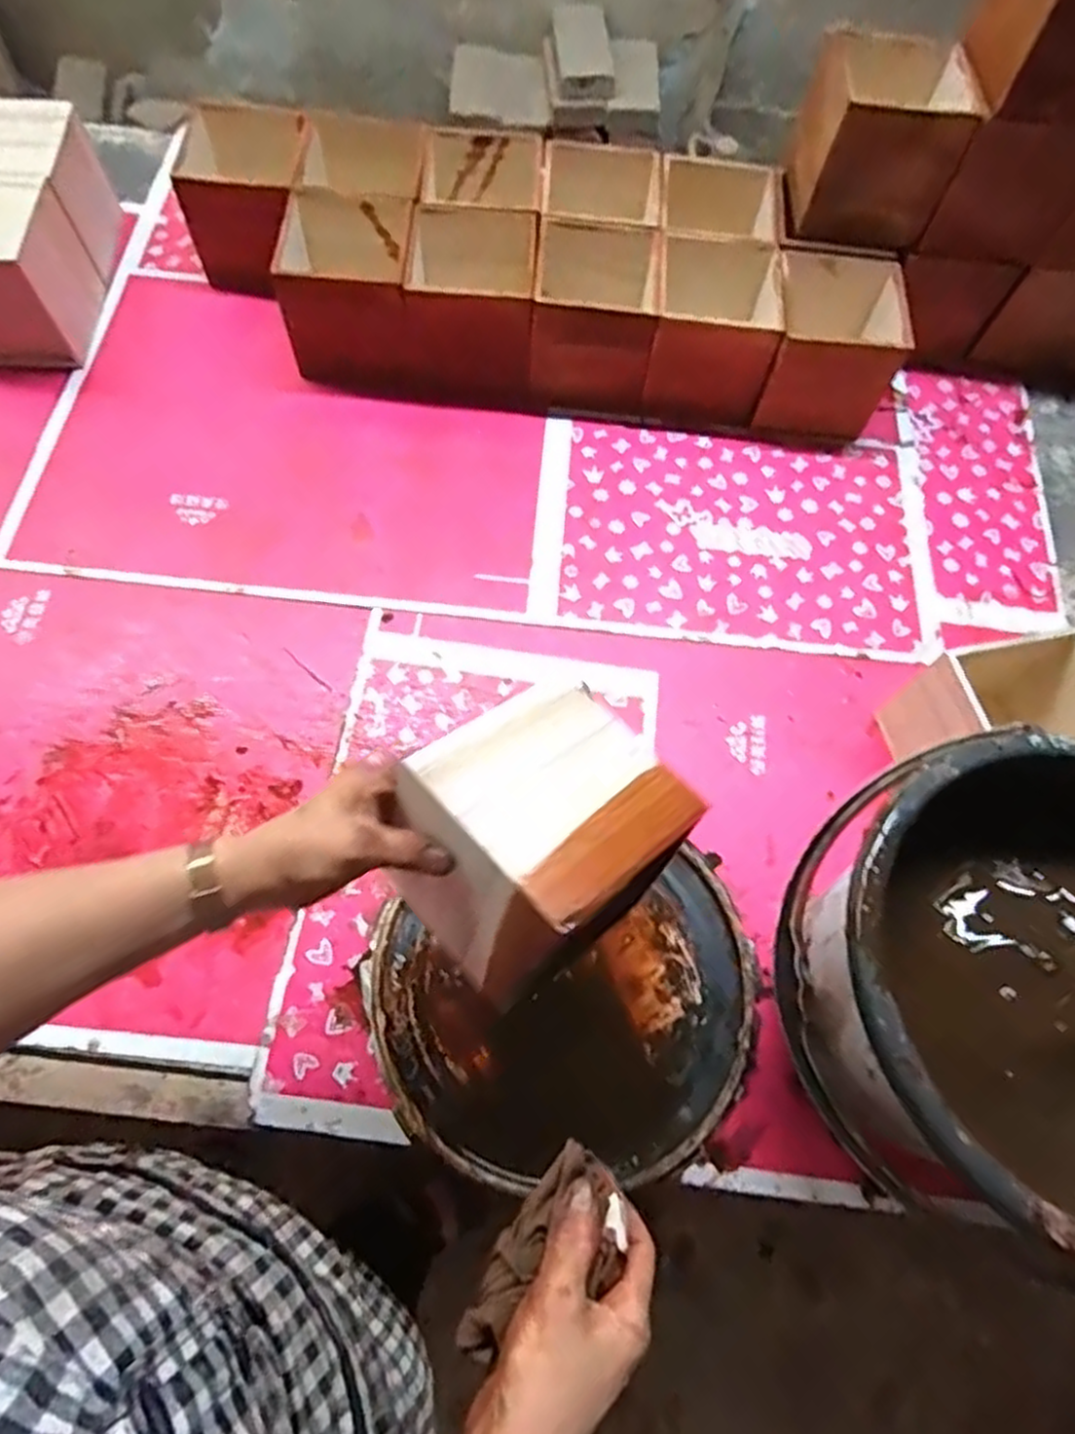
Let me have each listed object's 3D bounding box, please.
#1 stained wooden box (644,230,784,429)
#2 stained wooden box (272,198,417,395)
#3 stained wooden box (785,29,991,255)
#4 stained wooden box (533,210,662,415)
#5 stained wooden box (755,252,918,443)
[{"bbox_3d":[0.189,-0.422,0.820,0.124,0.126,0.134,8,67,0],"label":"stained wooden box"},{"bbox_3d":[-0.196,-0.462,0.793,0.133,0.111,0.160,1,67,-4],"label":"stained wooden box"},{"bbox_3d":[0.341,-0.580,0.750,0.137,0.118,0.146,5,67,-2],"label":"stained wooden box"},{"bbox_3d":[0.061,-0.440,0.822,0.127,0.124,0.148,4,67,-2],"label":"stained wooden box"},{"bbox_3d":[0.313,-0.397,0.815,0.137,0.123,0.144,15,67,3],"label":"stained wooden box"}]

